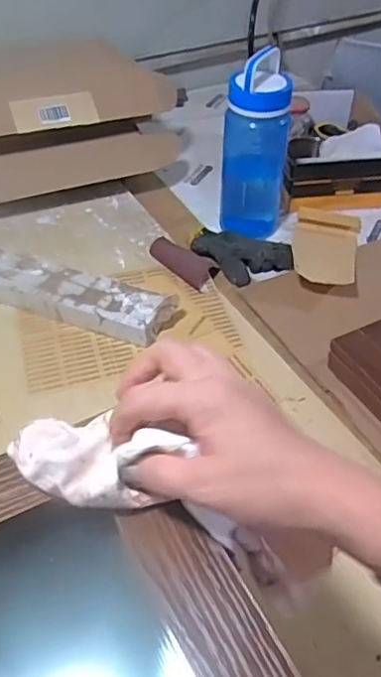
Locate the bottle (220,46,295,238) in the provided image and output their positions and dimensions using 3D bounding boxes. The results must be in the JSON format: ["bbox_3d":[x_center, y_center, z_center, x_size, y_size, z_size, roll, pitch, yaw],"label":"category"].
[{"bbox_3d":[0.103,-0.295,0.901,0.104,0.267,0.082,7,46,7],"label":"bottle"}]

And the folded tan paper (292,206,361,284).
[{"bbox_3d":[0.219,-0.153,0.929,0.108,0.040,0.236,12,47,11],"label":"folded tan paper"}]

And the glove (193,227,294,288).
[{"bbox_3d":[0.081,-0.133,0.922,0.163,0.035,0.096,23,50,21],"label":"glove"}]

